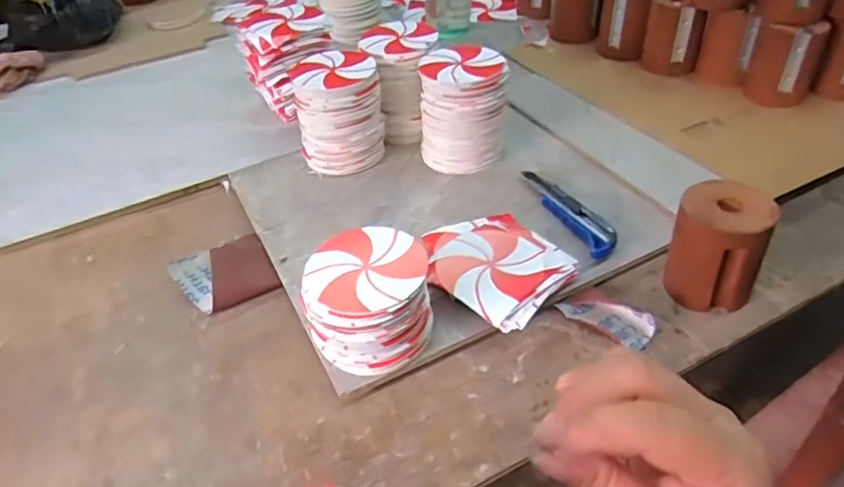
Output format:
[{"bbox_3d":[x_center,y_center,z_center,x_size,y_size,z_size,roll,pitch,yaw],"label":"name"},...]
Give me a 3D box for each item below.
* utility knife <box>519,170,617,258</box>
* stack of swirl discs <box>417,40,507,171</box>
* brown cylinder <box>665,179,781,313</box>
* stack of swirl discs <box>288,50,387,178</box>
[{"bbox_3d":[0.159,-0.043,0.655,0.034,0.018,0.169,-15,43,-12],"label":"utility knife"},{"bbox_3d":[0.050,-0.163,0.730,0.101,0.125,0.108,1,42,5],"label":"stack of swirl discs"},{"bbox_3d":[0.274,0.005,0.551,0.079,0.104,0.074,19,47,23],"label":"brown cylinder"},{"bbox_3d":[-0.102,-0.163,0.744,0.105,0.125,0.098,-7,42,-3],"label":"stack of swirl discs"}]

